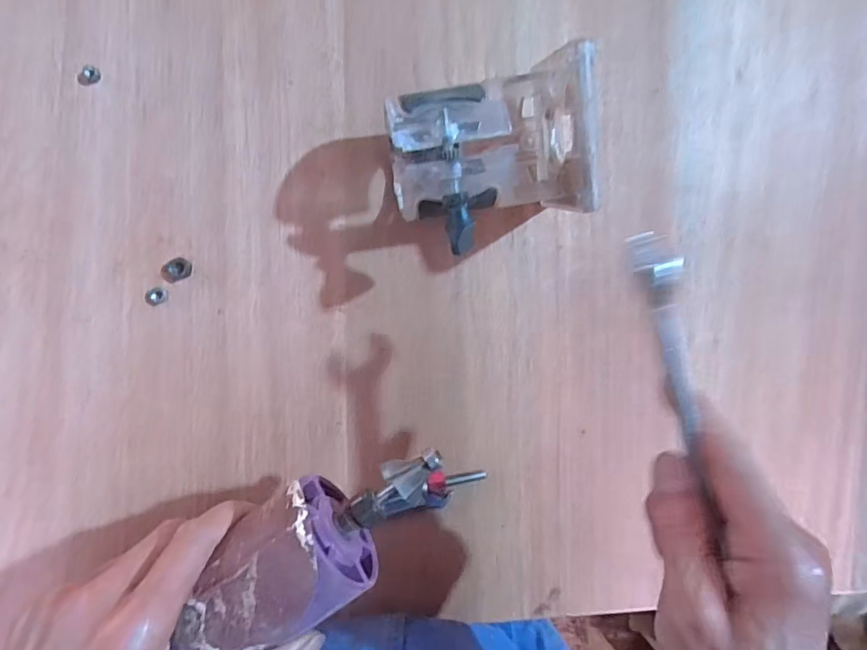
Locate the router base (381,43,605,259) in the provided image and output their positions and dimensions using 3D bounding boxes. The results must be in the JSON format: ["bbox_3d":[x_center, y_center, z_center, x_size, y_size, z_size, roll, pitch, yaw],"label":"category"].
[{"bbox_3d":[0.031,-0.095,0.300,0.110,0.091,0.084,-16,97,-6],"label":"router base"}]

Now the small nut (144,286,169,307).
[{"bbox_3d":[-0.176,-0.018,0.324,0.014,0.005,0.011,-25,98,-4],"label":"small nut"}]

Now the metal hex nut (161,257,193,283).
[{"bbox_3d":[-0.163,-0.035,0.324,0.019,0.005,0.014,-20,97,-5],"label":"metal hex nut"}]

